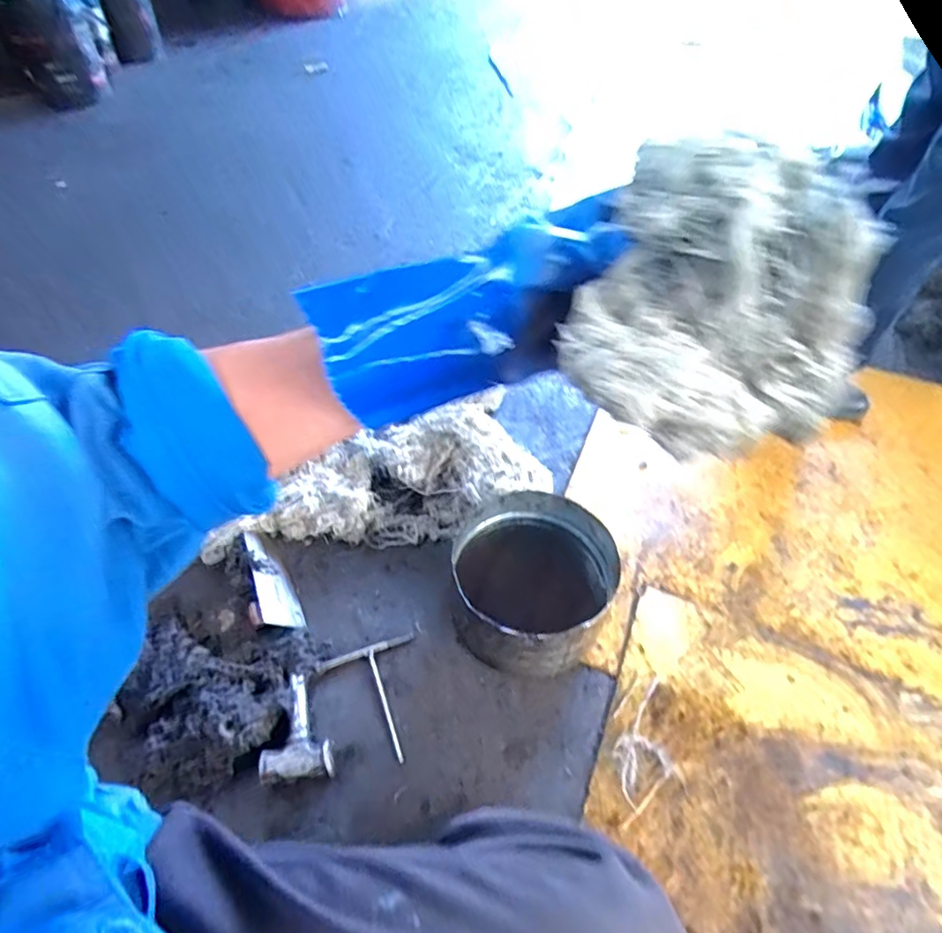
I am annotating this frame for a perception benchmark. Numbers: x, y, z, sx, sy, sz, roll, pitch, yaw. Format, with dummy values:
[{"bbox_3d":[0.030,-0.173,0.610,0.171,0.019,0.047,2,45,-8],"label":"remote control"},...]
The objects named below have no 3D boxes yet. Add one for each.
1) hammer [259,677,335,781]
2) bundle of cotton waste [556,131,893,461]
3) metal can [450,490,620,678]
[{"bbox_3d":[-0.250,0.374,0.794,0.092,0.041,0.140,-8,51,-10],"label":"hammer"},{"bbox_3d":[0.107,-0.075,0.248,0.138,0.103,0.096,-12,52,-13],"label":"bundle of cotton waste"},{"bbox_3d":[0.099,0.184,0.893,0.255,0.150,0.265,2,50,-2],"label":"metal can"}]

